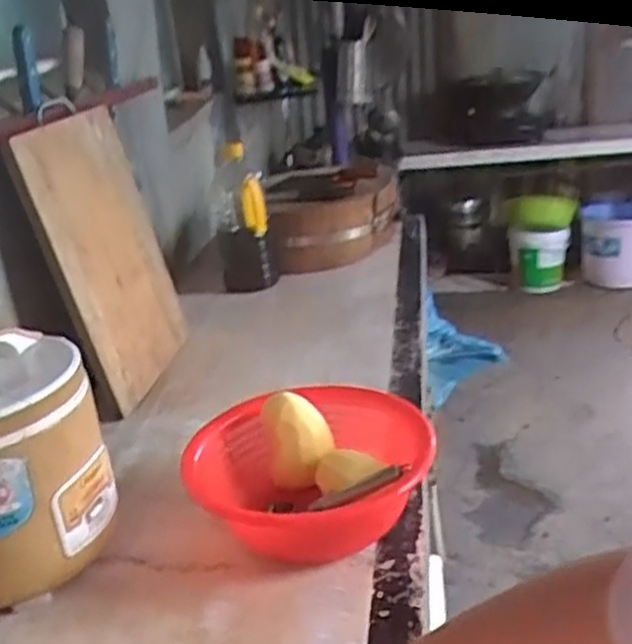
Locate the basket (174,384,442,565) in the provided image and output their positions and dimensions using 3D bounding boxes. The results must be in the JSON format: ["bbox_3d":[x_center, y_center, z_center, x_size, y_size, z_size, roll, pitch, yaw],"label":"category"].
[{"bbox_3d":[-0.004,0.158,0.816,0.244,0.100,0.228,-6,21,2],"label":"basket"}]

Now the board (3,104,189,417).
[{"bbox_3d":[-0.306,-0.104,1.176,0.022,0.402,0.316,-13,22,14],"label":"board"}]

